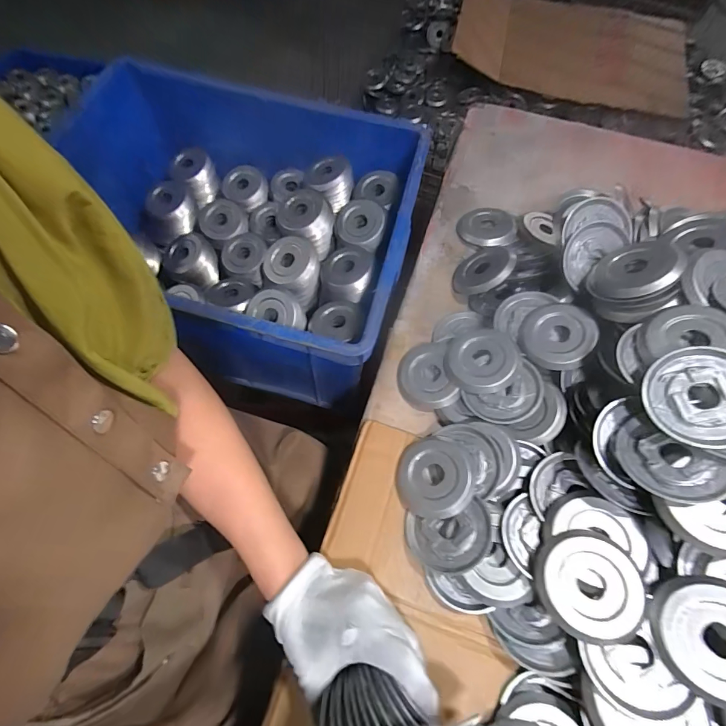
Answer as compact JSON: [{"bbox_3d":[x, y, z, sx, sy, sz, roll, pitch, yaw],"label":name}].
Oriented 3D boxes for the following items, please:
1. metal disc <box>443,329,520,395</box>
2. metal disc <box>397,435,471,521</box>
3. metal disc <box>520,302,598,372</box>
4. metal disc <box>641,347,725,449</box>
[{"bbox_3d":[0.139,-0.004,0.463,0.082,0.008,0.082,-9,58,15],"label":"metal disc"},{"bbox_3d":[0.075,0.120,0.416,0.076,0.011,0.081,-6,59,10],"label":"metal disc"},{"bbox_3d":[0.223,-0.032,0.453,0.081,0.012,0.079,-12,60,21],"label":"metal disc"},{"bbox_3d":[0.293,0.027,0.337,0.084,0.005,0.086,-7,72,21],"label":"metal disc"}]

